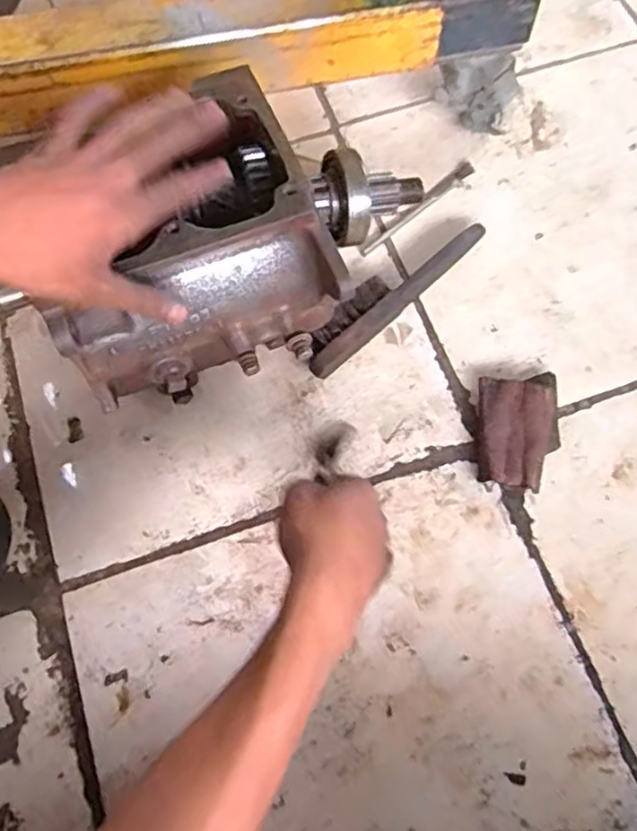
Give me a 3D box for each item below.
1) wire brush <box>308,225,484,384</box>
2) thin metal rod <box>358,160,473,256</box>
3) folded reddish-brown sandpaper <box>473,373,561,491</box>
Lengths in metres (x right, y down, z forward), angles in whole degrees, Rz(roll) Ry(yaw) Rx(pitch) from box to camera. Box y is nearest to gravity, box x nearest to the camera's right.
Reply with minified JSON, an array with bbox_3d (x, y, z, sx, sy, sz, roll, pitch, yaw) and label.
[{"bbox_3d":[0.073,-0.124,0.660,0.230,0.032,0.039,-42,74,-13],"label":"wire brush"},{"bbox_3d":[0.109,-0.223,0.716,0.170,0.009,0.015,-39,74,-17],"label":"thin metal rod"},{"bbox_3d":[0.185,0.014,0.615,0.076,0.027,0.110,1,70,1],"label":"folded reddish-brown sandpaper"}]

